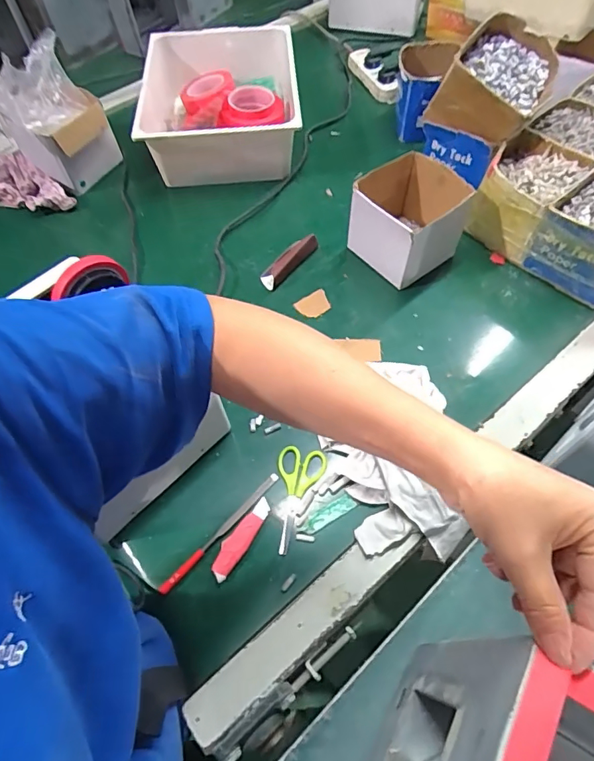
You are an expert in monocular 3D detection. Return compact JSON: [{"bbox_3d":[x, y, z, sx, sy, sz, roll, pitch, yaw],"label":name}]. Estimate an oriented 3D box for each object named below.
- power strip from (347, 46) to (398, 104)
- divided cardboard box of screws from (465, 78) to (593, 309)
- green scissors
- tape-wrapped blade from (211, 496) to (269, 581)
[{"bbox_3d":[0.165,-0.658,1.032,0.038,0.049,0.166,-25,62,-11],"label":"power strip"},{"bbox_3d":[0.495,-0.322,0.767,0.425,0.118,0.268,-39,66,-18],"label":"divided cardboard box of screws"},{"bbox_3d":[-0.004,0.145,0.582,0.059,0.009,0.129,10,61,8],"label":"green scissors"},{"bbox_3d":[-0.065,0.183,0.555,0.027,0.012,0.100,30,66,18],"label":"tape-wrapped blade"}]

